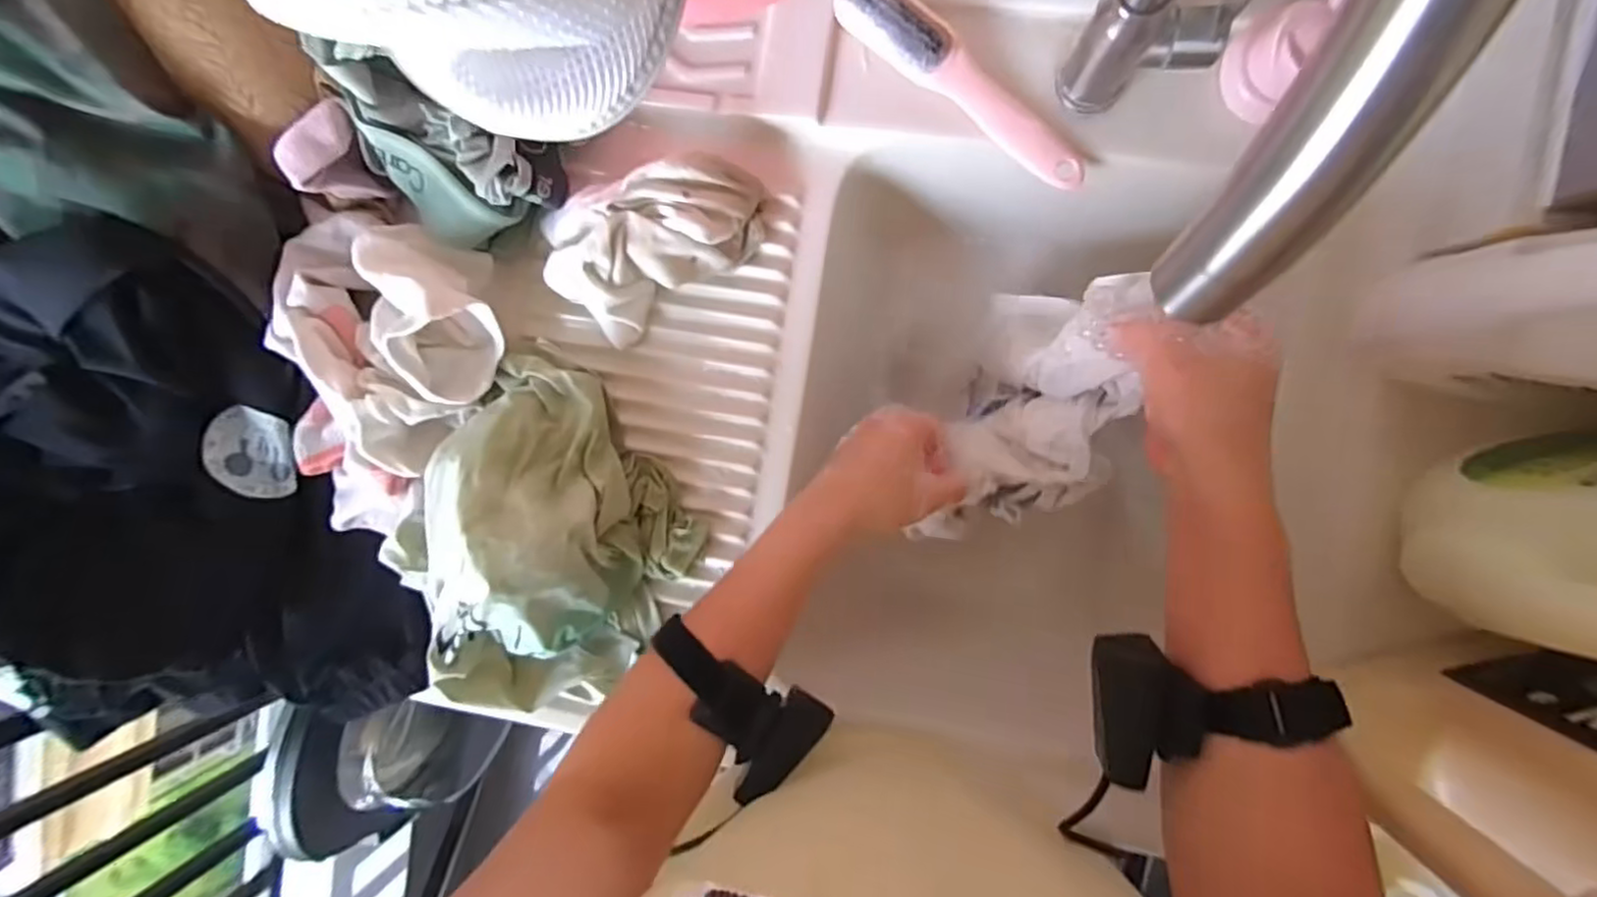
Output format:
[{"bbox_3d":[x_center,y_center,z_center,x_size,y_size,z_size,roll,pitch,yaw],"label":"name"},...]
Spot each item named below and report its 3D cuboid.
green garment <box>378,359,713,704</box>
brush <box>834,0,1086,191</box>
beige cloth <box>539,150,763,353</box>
[{"bbox_3d":[-0.174,0.066,0.437,0.180,0.084,0.200,39,98,3],"label":"green garment"},{"bbox_3d":[0.100,-0.230,0.418,0.192,0.026,0.032,40,98,3],"label":"brush"},{"bbox_3d":[-0.093,-0.130,0.440,0.145,0.054,0.088,-18,92,8],"label":"beige cloth"}]

